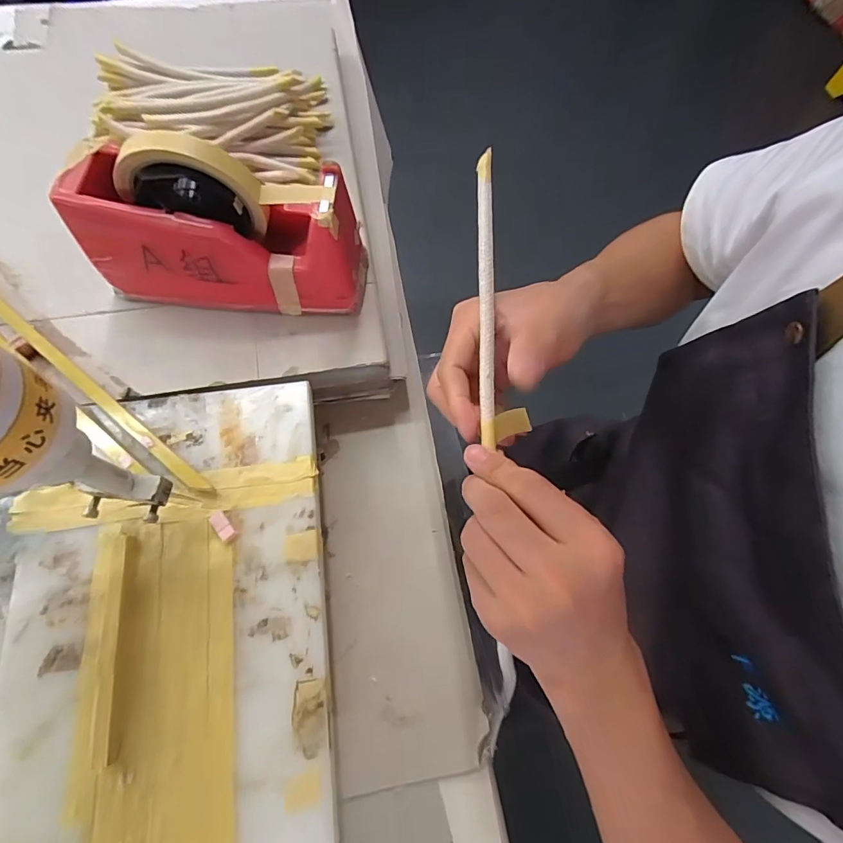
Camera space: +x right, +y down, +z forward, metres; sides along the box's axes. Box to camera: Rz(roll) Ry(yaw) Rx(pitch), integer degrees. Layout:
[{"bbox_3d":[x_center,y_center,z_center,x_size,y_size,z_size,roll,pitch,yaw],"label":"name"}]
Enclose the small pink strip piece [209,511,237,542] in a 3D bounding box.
[{"bbox_3d":[-0.138,0.072,0.315,0.011,0.004,0.021,-38,74,-17],"label":"small pink strip piece"}]

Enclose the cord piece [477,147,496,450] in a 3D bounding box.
[{"bbox_3d":[0.041,-0.083,0.286,0.010,0.010,0.191,1,82,-3],"label":"cord piece"}]

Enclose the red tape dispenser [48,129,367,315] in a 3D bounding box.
[{"bbox_3d":[-0.146,-0.143,0.339,0.197,0.121,0.064,1,67,-3],"label":"red tape dispenser"}]

